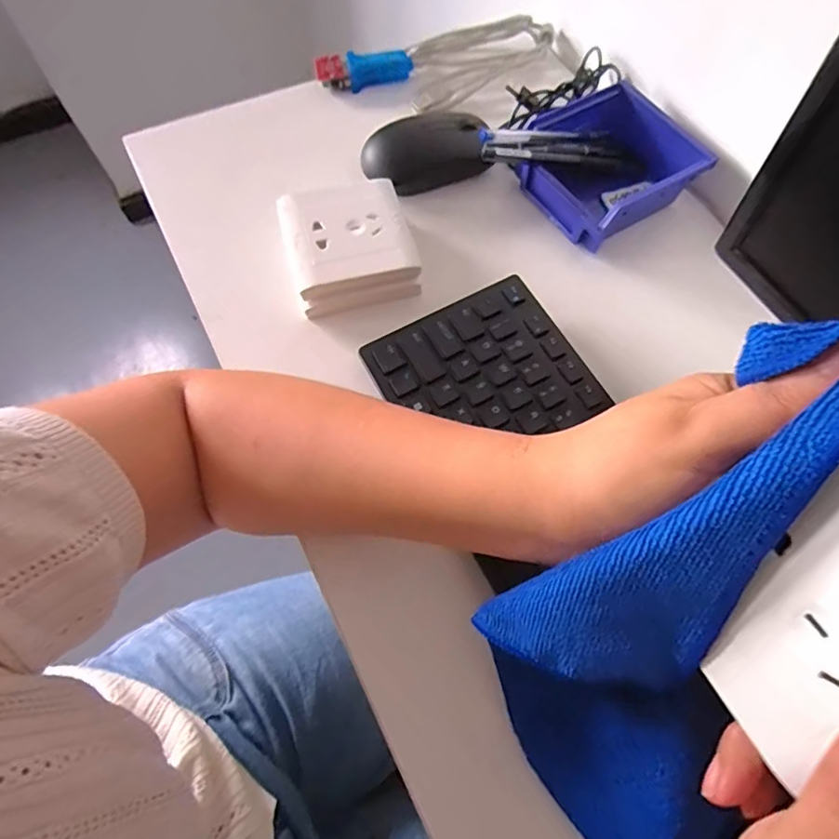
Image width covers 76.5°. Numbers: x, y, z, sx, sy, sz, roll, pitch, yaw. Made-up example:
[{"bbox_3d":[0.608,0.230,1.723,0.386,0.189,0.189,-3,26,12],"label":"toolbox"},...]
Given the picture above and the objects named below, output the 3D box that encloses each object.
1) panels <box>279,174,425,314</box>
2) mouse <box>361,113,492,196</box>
[{"bbox_3d":[-0.052,-0.126,0.388,0.084,0.036,0.093,-15,67,-7],"label":"panels"},{"bbox_3d":[0.003,-0.212,0.422,0.092,0.037,0.048,-26,69,-11],"label":"mouse"}]

